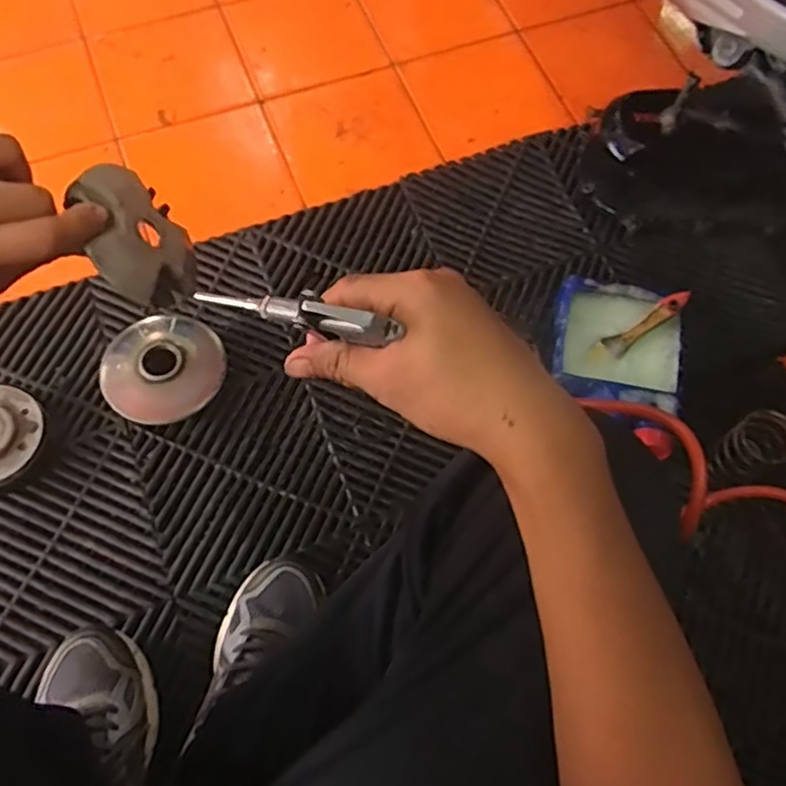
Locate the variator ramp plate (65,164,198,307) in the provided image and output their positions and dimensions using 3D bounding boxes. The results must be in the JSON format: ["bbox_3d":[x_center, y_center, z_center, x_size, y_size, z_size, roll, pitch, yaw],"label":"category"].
[{"bbox_3d":[-0.148,-0.093,0.392,0.018,0.073,0.084,-22,88,26],"label":"variator ramp plate"}]

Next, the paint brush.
[{"bbox_3d":[0.283,-0.074,0.771,0.126,0.011,0.026,-35,72,5],"label":"paint brush"}]

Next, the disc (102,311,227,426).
[{"bbox_3d":[-0.264,-0.030,0.774,0.136,0.045,0.135,1,67,-2],"label":"disc"}]

